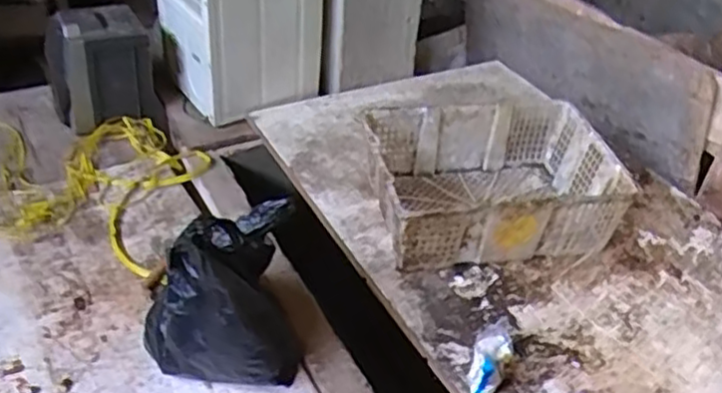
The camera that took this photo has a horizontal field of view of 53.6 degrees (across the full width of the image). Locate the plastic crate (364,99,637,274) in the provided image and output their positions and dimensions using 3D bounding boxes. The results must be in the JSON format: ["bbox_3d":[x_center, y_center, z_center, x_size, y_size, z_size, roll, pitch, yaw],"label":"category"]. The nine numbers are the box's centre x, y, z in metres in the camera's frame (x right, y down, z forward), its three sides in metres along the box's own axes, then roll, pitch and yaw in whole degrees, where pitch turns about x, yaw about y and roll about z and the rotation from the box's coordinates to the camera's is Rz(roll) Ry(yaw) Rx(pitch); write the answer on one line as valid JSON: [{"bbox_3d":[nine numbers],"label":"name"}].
[{"bbox_3d":[0.257,-0.031,1.480,0.476,0.167,0.371,-1,39,-10],"label":"plastic crate"}]

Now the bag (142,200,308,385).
[{"bbox_3d":[-0.218,0.147,1.124,0.244,0.282,0.199,-4,39,-13],"label":"bag"}]

